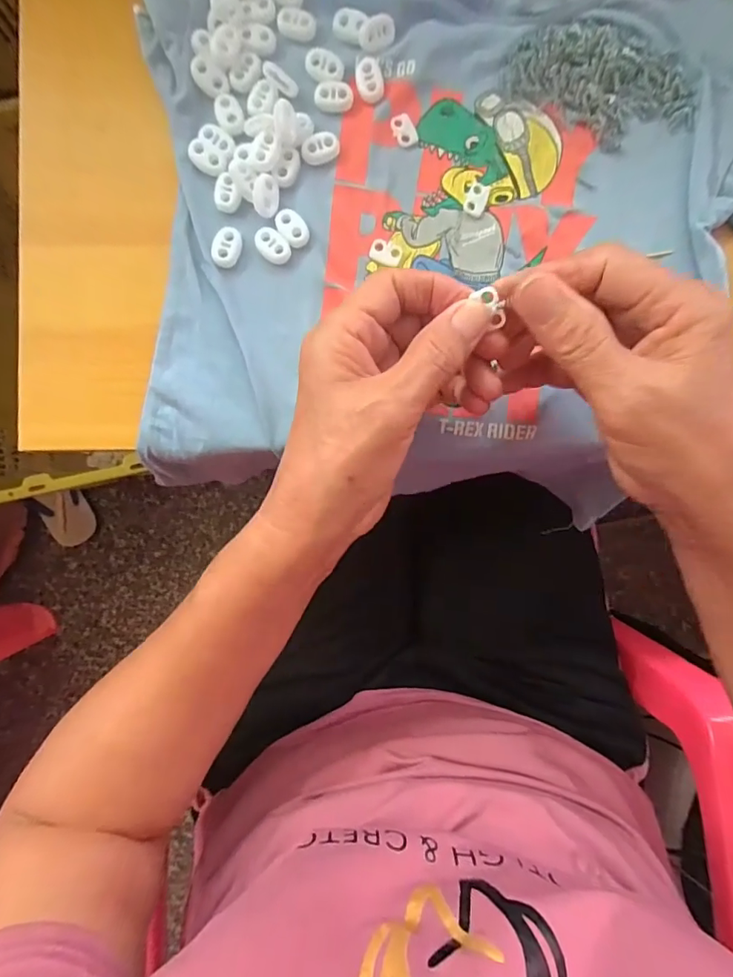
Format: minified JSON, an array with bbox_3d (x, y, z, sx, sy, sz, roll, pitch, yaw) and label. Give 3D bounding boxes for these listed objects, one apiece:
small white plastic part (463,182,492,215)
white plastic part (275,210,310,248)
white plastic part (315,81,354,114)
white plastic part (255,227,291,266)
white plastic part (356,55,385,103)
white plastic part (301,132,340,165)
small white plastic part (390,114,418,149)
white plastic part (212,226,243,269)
[{"bbox_3d":[0.065,-0.171,0.276,0.013,0.004,0.019,20,90,-1],"label":"small white plastic part"},{"bbox_3d":[-0.043,-0.151,0.272,0.016,0.004,0.023,-36,91,-1],"label":"white plastic part"},{"bbox_3d":[-0.019,-0.228,0.272,0.022,0.004,0.016,-1,90,-1],"label":"white plastic part"},{"bbox_3d":[-0.054,-0.140,0.272,0.022,0.005,0.015,42,90,-1],"label":"white plastic part"},{"bbox_3d":[0.002,-0.238,0.272,0.015,0.004,0.026,-9,91,-1],"label":"white plastic part"},{"bbox_3d":[-0.026,-0.197,0.273,0.022,0.006,0.014,-26,91,-1],"label":"white plastic part"},{"bbox_3d":[0.022,-0.210,0.275,0.013,0.004,0.019,-31,91,-1],"label":"small white plastic part"},{"bbox_3d":[-0.080,-0.139,0.271,0.016,0.005,0.022,10,90,-1],"label":"white plastic part"}]

